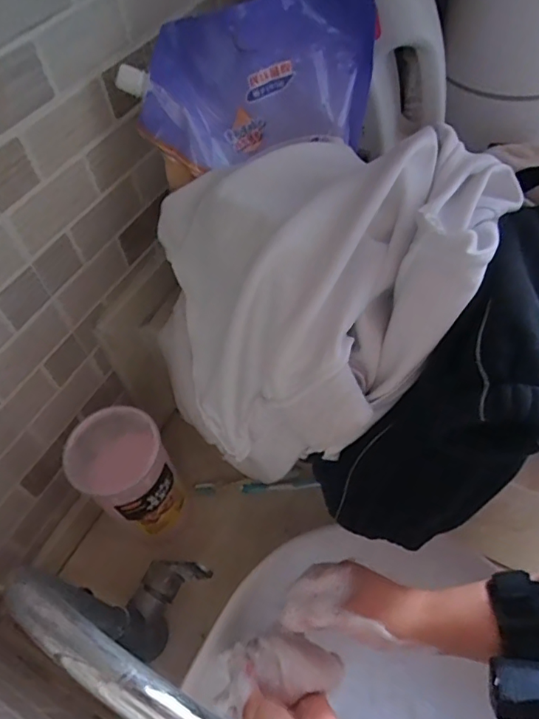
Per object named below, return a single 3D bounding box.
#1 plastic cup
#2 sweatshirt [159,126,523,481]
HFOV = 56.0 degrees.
[{"bbox_3d":[-0.160,0.150,0.616,0.097,0.197,0.096,-2,55,3],"label":"plastic cup"},{"bbox_3d":[0.069,-0.064,0.438,0.297,0.160,0.241,-11,55,-3],"label":"sweatshirt"}]

